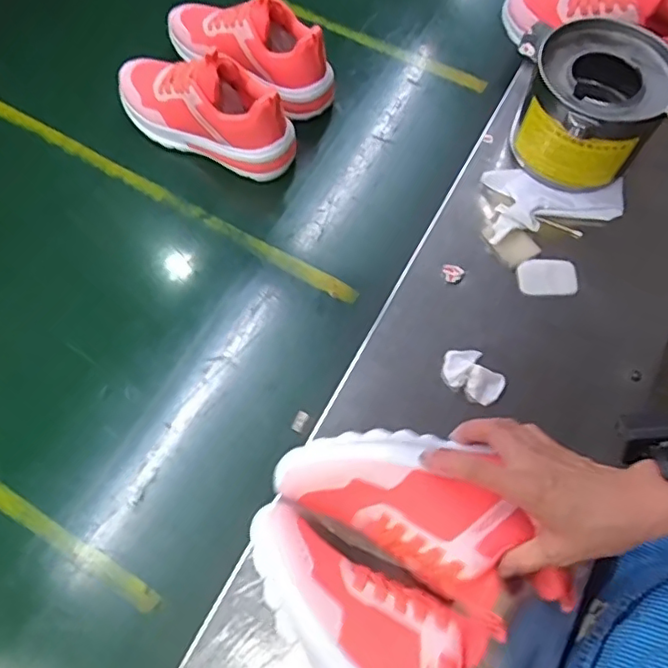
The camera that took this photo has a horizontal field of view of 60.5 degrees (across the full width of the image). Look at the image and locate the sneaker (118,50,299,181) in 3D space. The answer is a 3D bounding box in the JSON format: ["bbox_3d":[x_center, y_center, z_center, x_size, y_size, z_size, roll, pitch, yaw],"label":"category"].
[{"bbox_3d":[-0.151,-0.273,0.662,0.228,0.123,0.087,24,68,9],"label":"sneaker"}]

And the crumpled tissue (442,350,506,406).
[{"bbox_3d":[0.135,0.041,0.560,0.062,0.018,0.041,28,70,11],"label":"crumpled tissue"}]

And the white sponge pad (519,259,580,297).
[{"bbox_3d":[0.226,-0.060,0.607,0.060,0.012,0.039,5,67,2],"label":"white sponge pad"}]

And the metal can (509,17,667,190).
[{"bbox_3d":[0.273,-0.239,0.624,0.134,0.115,0.149,38,72,14],"label":"metal can"}]

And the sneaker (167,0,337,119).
[{"bbox_3d":[-0.109,-0.362,0.705,0.226,0.115,0.092,36,70,13],"label":"sneaker"}]

